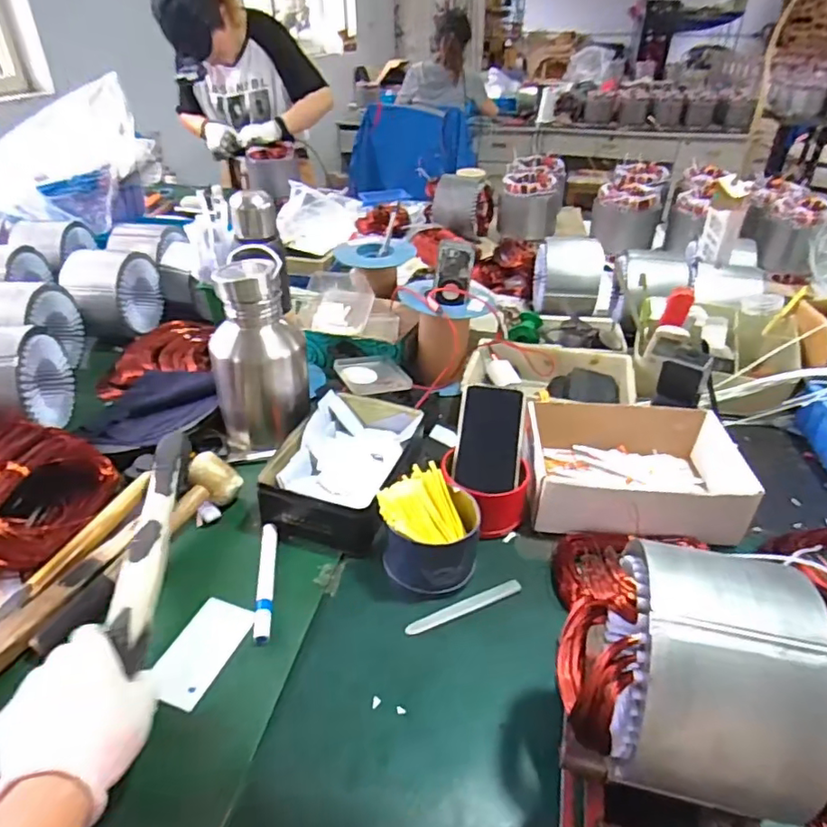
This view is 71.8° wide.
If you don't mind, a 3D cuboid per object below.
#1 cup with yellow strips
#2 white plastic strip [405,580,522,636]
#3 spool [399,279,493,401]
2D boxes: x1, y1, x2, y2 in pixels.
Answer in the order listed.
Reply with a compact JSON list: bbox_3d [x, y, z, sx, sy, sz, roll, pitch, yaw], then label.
[{"bbox_3d":[0.017,0.118,0.604,0.102,0.086,0.117,3,35,5],"label":"cup with yellow strips"},{"bbox_3d":[0.052,0.194,0.576,0.131,0.004,0.014,-13,47,-24],"label":"white plastic strip"},{"bbox_3d":[0.031,-0.125,0.924,0.136,0.140,0.125,0,35,0],"label":"spool"}]

